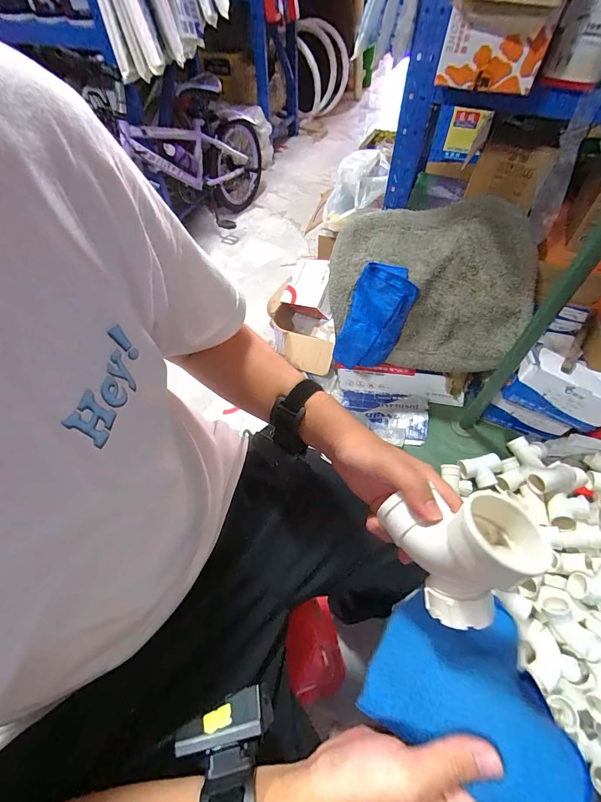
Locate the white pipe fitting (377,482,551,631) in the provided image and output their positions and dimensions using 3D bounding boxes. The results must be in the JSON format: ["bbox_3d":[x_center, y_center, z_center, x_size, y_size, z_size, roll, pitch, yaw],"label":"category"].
[{"bbox_3d":[0.116,0.099,0.249,0.071,0.072,0.096,-20,58,-14],"label":"white pipe fitting"}]

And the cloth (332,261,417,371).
[{"bbox_3d":[0.212,-0.224,1.007,0.163,0.310,0.032,18,32,-1],"label":"cloth"}]

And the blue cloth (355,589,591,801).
[{"bbox_3d":[0.117,0.226,0.262,0.130,0.040,0.135,-14,32,15],"label":"blue cloth"}]

